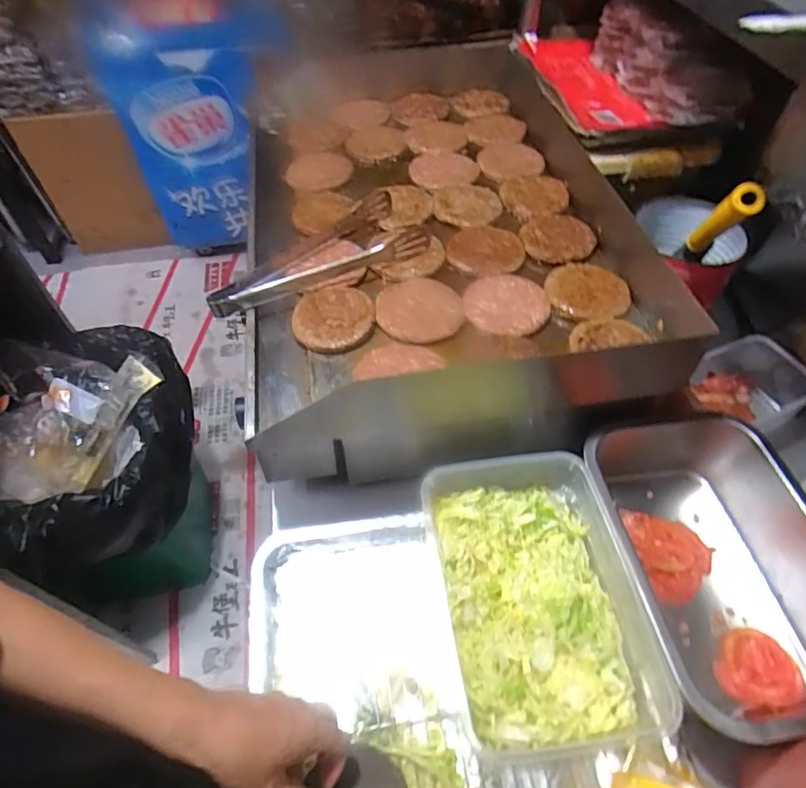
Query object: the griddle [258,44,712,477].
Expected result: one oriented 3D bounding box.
[{"bbox_3d":[0.046,-0.249,0.789,0.511,0.200,0.717,-6,53,-4],"label":"griddle"}]

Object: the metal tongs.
[{"bbox_3d":[-0.116,-0.182,0.682,0.278,0.033,0.110,-22,56,-15],"label":"metal tongs"}]

